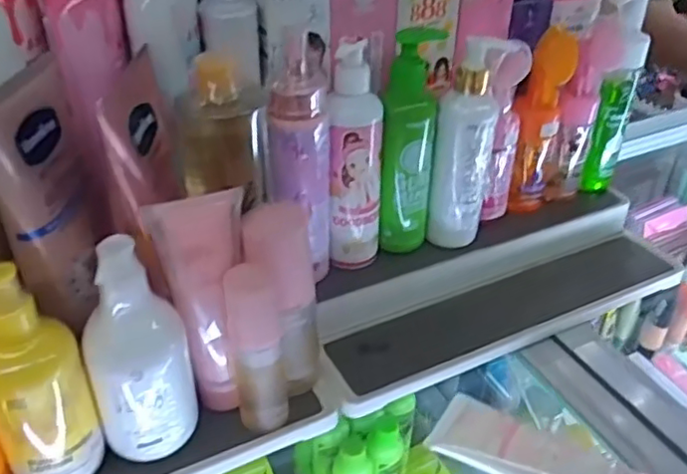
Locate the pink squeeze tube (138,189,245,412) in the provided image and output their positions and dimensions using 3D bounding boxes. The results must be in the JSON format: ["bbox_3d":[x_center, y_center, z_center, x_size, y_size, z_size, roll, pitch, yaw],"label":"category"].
[{"bbox_3d":[-0.086,0.048,0.408,0.053,0.158,0.031,-11,38,-15],"label":"pink squeeze tube"}]

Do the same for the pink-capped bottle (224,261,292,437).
[{"bbox_3d":[-0.057,0.076,0.415,0.033,0.122,0.035,-7,37,-9],"label":"pink-capped bottle"}]

